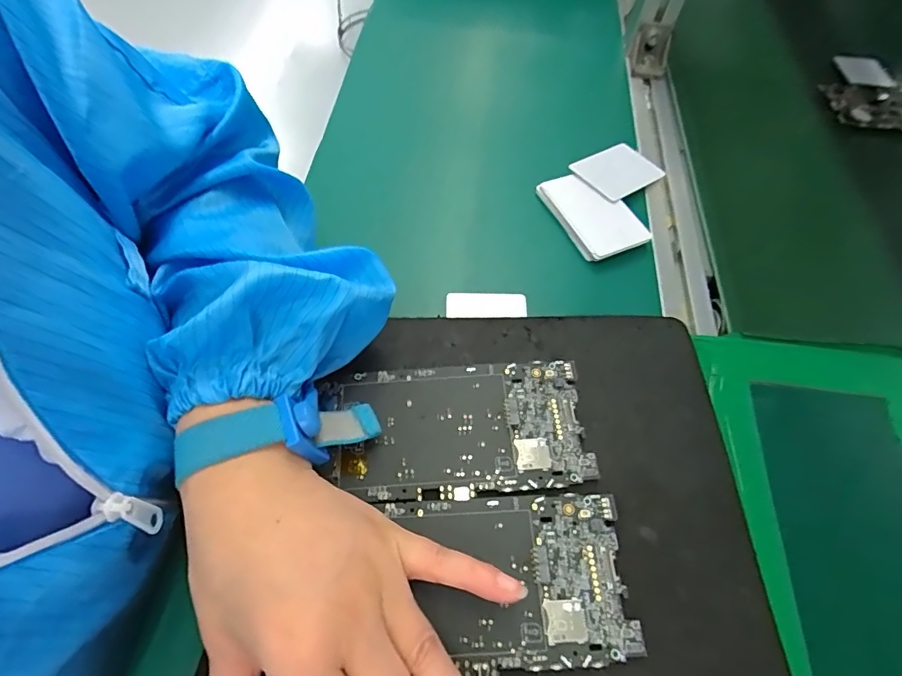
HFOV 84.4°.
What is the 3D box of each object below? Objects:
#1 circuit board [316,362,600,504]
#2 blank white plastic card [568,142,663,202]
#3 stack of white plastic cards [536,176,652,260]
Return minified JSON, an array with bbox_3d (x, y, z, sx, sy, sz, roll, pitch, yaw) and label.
[{"bbox_3d":[0.002,0.049,0.268,0.137,0.004,0.069,-4,58,-1],"label":"circuit board"},{"bbox_3d":[0.152,-0.153,0.454,0.086,0.006,0.058,-32,62,-28],"label":"blank white plastic card"},{"bbox_3d":[0.120,-0.107,0.420,0.059,0.009,0.088,-18,62,-15],"label":"stack of white plastic cards"}]

